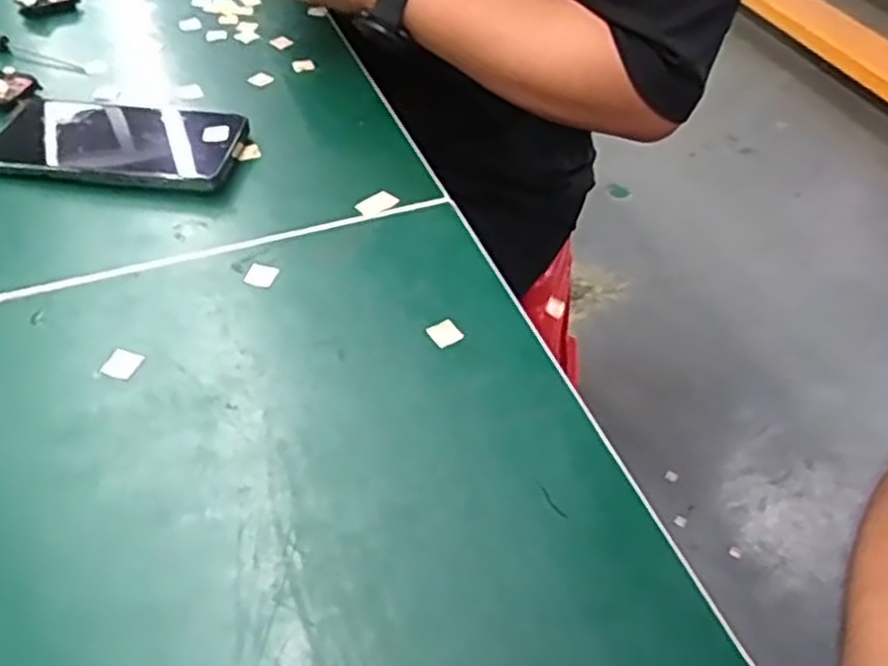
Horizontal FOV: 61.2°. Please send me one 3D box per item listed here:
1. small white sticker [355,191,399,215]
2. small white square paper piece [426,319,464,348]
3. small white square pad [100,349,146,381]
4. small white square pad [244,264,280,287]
[{"bbox_3d":[-0.044,-0.085,0.487,0.027,0.004,0.015,-32,57,-27],"label":"small white sticker"},{"bbox_3d":[0.001,0.000,0.412,0.015,0.004,0.015,-27,55,-24],"label":"small white square paper piece"},{"bbox_3d":[-0.165,0.016,0.387,0.016,0.004,0.017,19,54,4],"label":"small white square pad"},{"bbox_3d":[-0.106,-0.034,0.435,0.018,0.004,0.017,17,50,12],"label":"small white square pad"}]

